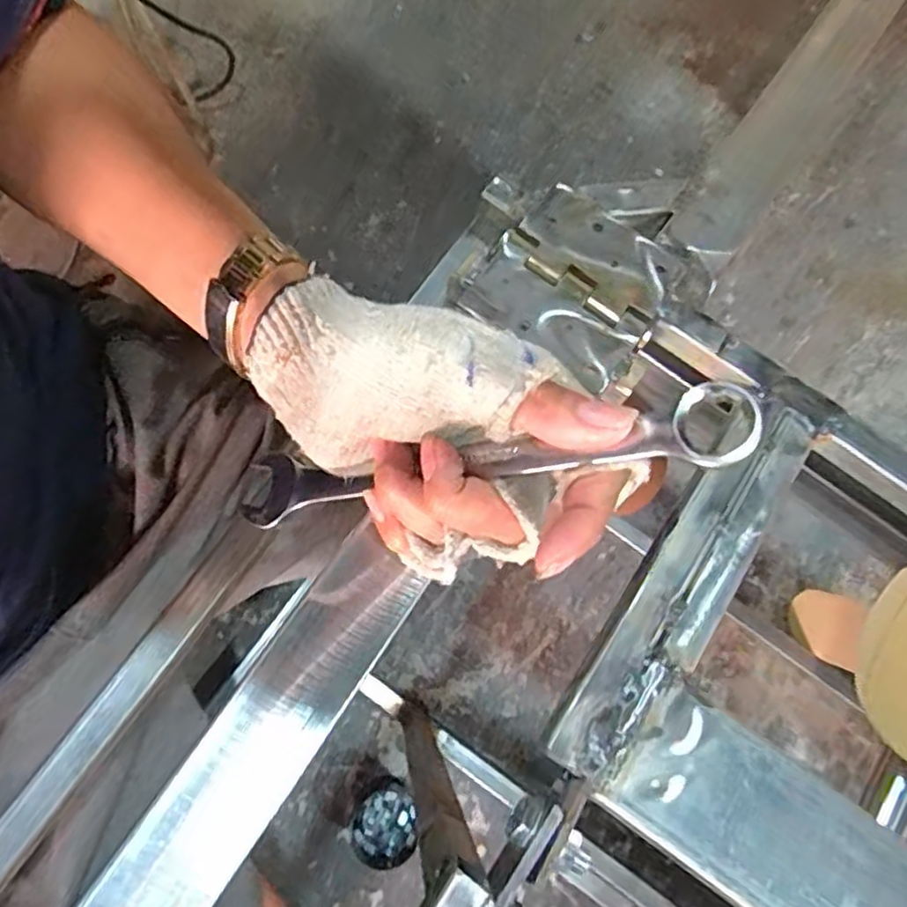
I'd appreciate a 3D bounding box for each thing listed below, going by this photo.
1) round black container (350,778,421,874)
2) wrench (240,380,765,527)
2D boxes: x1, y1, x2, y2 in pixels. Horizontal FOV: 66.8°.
[{"bbox_3d":[-0.063,0.345,0.642,0.062,0.036,0.065,0,77,-2],"label":"round black container"},{"bbox_3d":[0.003,0.003,0.255,0.205,0.017,0.028,-9,76,28],"label":"wrench"}]

